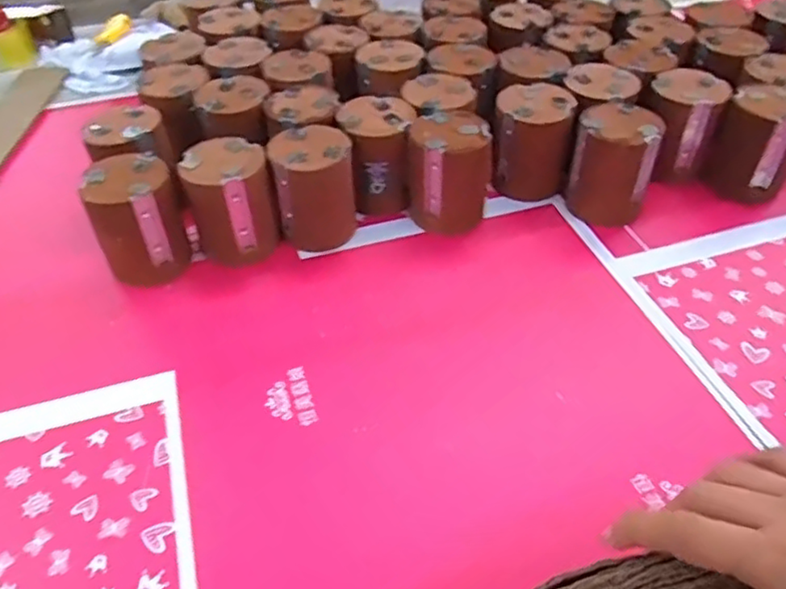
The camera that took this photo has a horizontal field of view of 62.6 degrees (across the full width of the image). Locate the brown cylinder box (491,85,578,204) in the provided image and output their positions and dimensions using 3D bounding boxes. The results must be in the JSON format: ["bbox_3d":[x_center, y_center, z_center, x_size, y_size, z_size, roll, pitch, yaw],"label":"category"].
[{"bbox_3d":[0.147,-0.158,0.695,0.073,0.108,0.073,-1,44,0],"label":"brown cylinder box"}]

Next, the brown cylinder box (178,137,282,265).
[{"bbox_3d":[-0.155,-0.088,0.631,0.078,0.101,0.073,-14,46,-13],"label":"brown cylinder box"}]

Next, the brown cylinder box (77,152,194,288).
[{"bbox_3d":[-0.238,-0.069,0.609,0.076,0.105,0.071,-15,46,-13],"label":"brown cylinder box"}]

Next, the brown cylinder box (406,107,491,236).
[{"bbox_3d":[0.059,-0.125,0.665,0.079,0.106,0.076,5,45,7],"label":"brown cylinder box"}]

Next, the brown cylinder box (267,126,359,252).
[{"bbox_3d":[-0.076,-0.102,0.637,0.076,0.104,0.069,-7,45,-6],"label":"brown cylinder box"}]

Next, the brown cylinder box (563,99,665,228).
[{"bbox_3d":[0.227,-0.135,0.669,0.080,0.106,0.083,15,47,15],"label":"brown cylinder box"}]

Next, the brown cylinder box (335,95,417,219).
[{"bbox_3d":[-0.015,-0.143,0.686,0.075,0.106,0.080,-6,45,-5],"label":"brown cylinder box"}]

